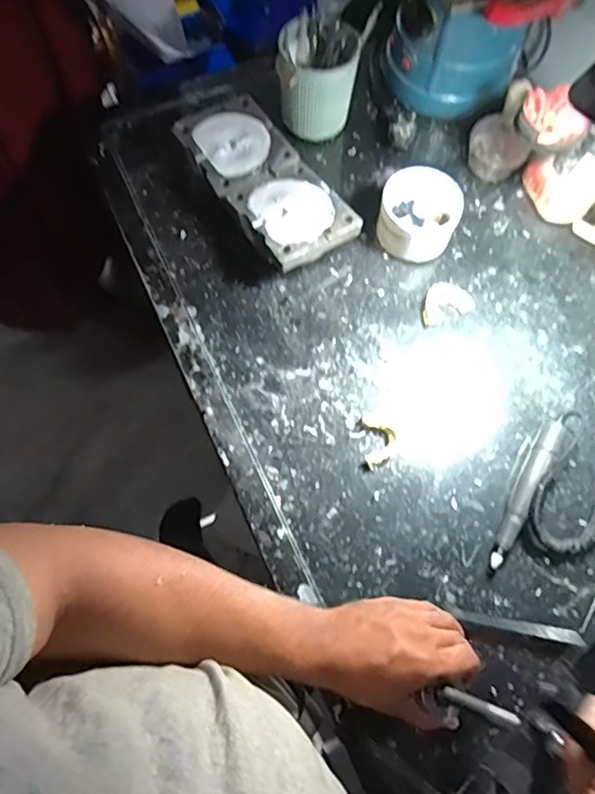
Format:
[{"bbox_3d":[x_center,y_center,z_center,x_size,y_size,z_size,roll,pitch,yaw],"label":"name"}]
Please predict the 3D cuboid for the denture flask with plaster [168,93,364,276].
[{"bbox_3d":[-0.041,-0.266,0.687,0.114,0.054,0.258,-33,74,-13],"label":"denture flask with plaster"}]

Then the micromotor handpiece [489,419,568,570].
[{"bbox_3d":[0.238,0.098,0.577,0.022,0.033,0.170,30,72,9],"label":"micromotor handpiece"}]

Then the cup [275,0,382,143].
[{"bbox_3d":[0.032,-0.414,0.695,0.109,0.139,0.099,7,70,1],"label":"cup"}]

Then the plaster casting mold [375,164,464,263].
[{"bbox_3d":[0.149,-0.222,0.676,0.093,0.065,0.087,1,70,-1],"label":"plaster casting mold"}]

